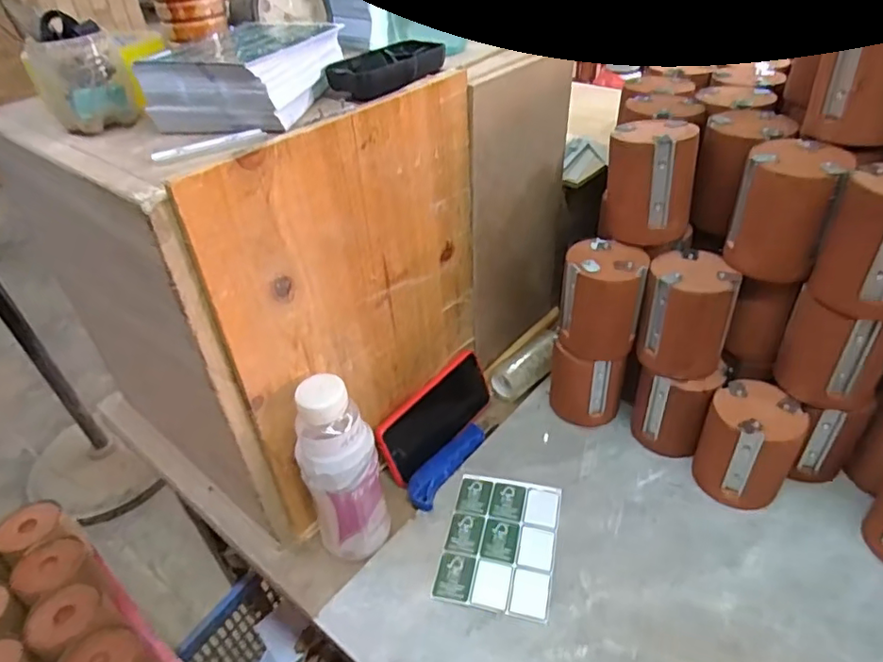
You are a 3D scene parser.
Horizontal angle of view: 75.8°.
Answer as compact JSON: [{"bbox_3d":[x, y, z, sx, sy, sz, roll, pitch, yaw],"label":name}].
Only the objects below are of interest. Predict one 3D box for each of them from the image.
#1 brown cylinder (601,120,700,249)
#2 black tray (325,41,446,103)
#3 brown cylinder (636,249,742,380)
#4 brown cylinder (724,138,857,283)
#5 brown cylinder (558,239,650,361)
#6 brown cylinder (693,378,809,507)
[{"bbox_3d":[0.207,-0.148,0.557,0.080,0.098,0.077,10,41,19],"label":"brown cylinder"},{"bbox_3d":[-0.047,-0.226,0.488,0.057,0.023,0.108,22,46,30],"label":"black tray"},{"bbox_3d":[0.238,-0.015,0.550,0.077,0.098,0.074,18,44,26],"label":"brown cylinder"},{"bbox_3d":[0.303,-0.107,0.501,0.074,0.101,0.076,22,46,30],"label":"brown cylinder"},{"bbox_3d":[0.165,-0.029,0.580,0.080,0.102,0.066,9,41,18],"label":"brown cylinder"},{"bbox_3d":[0.294,0.111,0.547,0.078,0.102,0.080,-3,39,3],"label":"brown cylinder"}]

